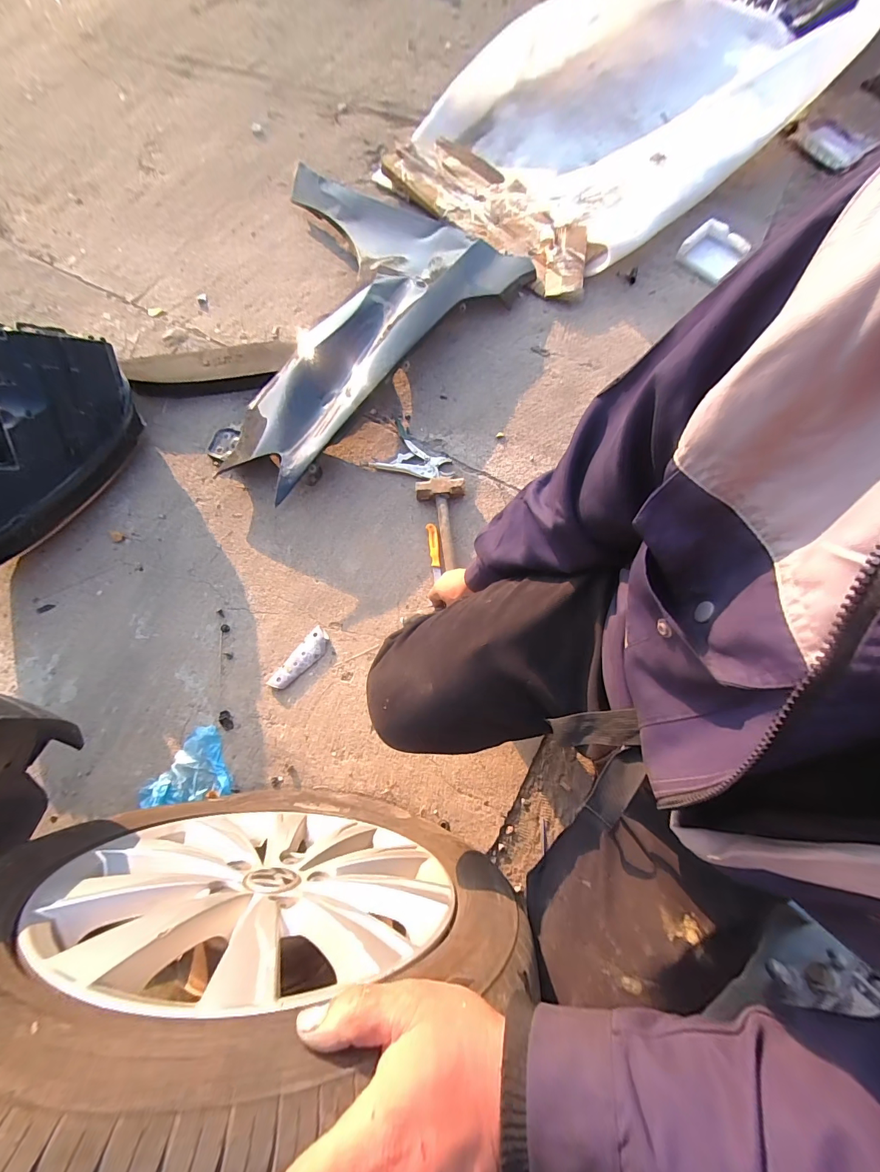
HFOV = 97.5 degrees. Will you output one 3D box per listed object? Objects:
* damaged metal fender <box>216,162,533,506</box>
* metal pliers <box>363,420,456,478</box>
[{"bbox_3d":[-0.275,-0.719,0.948,0.644,0.119,0.928,41,76,10],"label":"damaged metal fender"},{"bbox_3d":[-0.071,-0.293,0.908,0.187,0.014,0.145,37,75,9],"label":"metal pliers"}]

